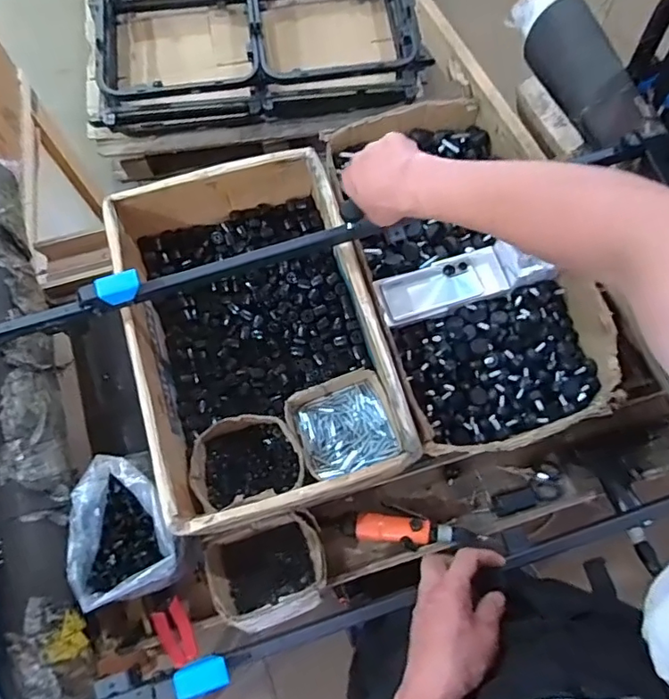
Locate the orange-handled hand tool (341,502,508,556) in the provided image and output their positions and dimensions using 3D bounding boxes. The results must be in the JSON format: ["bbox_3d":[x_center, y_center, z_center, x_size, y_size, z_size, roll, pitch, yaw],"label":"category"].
[{"bbox_3d":[0.123,0.285,0.839,0.237,0.049,0.066,9,73,3],"label":"orange-handled hand tool"}]

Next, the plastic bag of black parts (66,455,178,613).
[{"bbox_3d":[-0.280,0.240,0.721,0.129,0.084,0.182,-11,73,-3],"label":"plastic bag of black parts"}]

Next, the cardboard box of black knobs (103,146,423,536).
[{"bbox_3d":[-0.122,-0.031,0.829,0.338,0.158,0.534,-17,73,-5],"label":"cardboard box of black knobs"}]

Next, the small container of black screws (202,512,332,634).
[{"bbox_3d":[-0.096,0.333,0.805,0.172,0.097,0.142,-19,73,-6],"label":"small container of black screws"}]

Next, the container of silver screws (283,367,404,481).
[{"bbox_3d":[0.014,0.119,0.827,0.155,0.068,0.140,-19,73,-5],"label":"container of silver screws"}]

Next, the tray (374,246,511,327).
[{"bbox_3d":[0.175,-0.105,0.872,0.210,0.029,0.080,-19,73,-5],"label":"tray"}]

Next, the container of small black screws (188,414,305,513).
[{"bbox_3d":[-0.133,0.172,0.816,0.163,0.063,0.131,-15,73,-4],"label":"container of small black screws"}]

